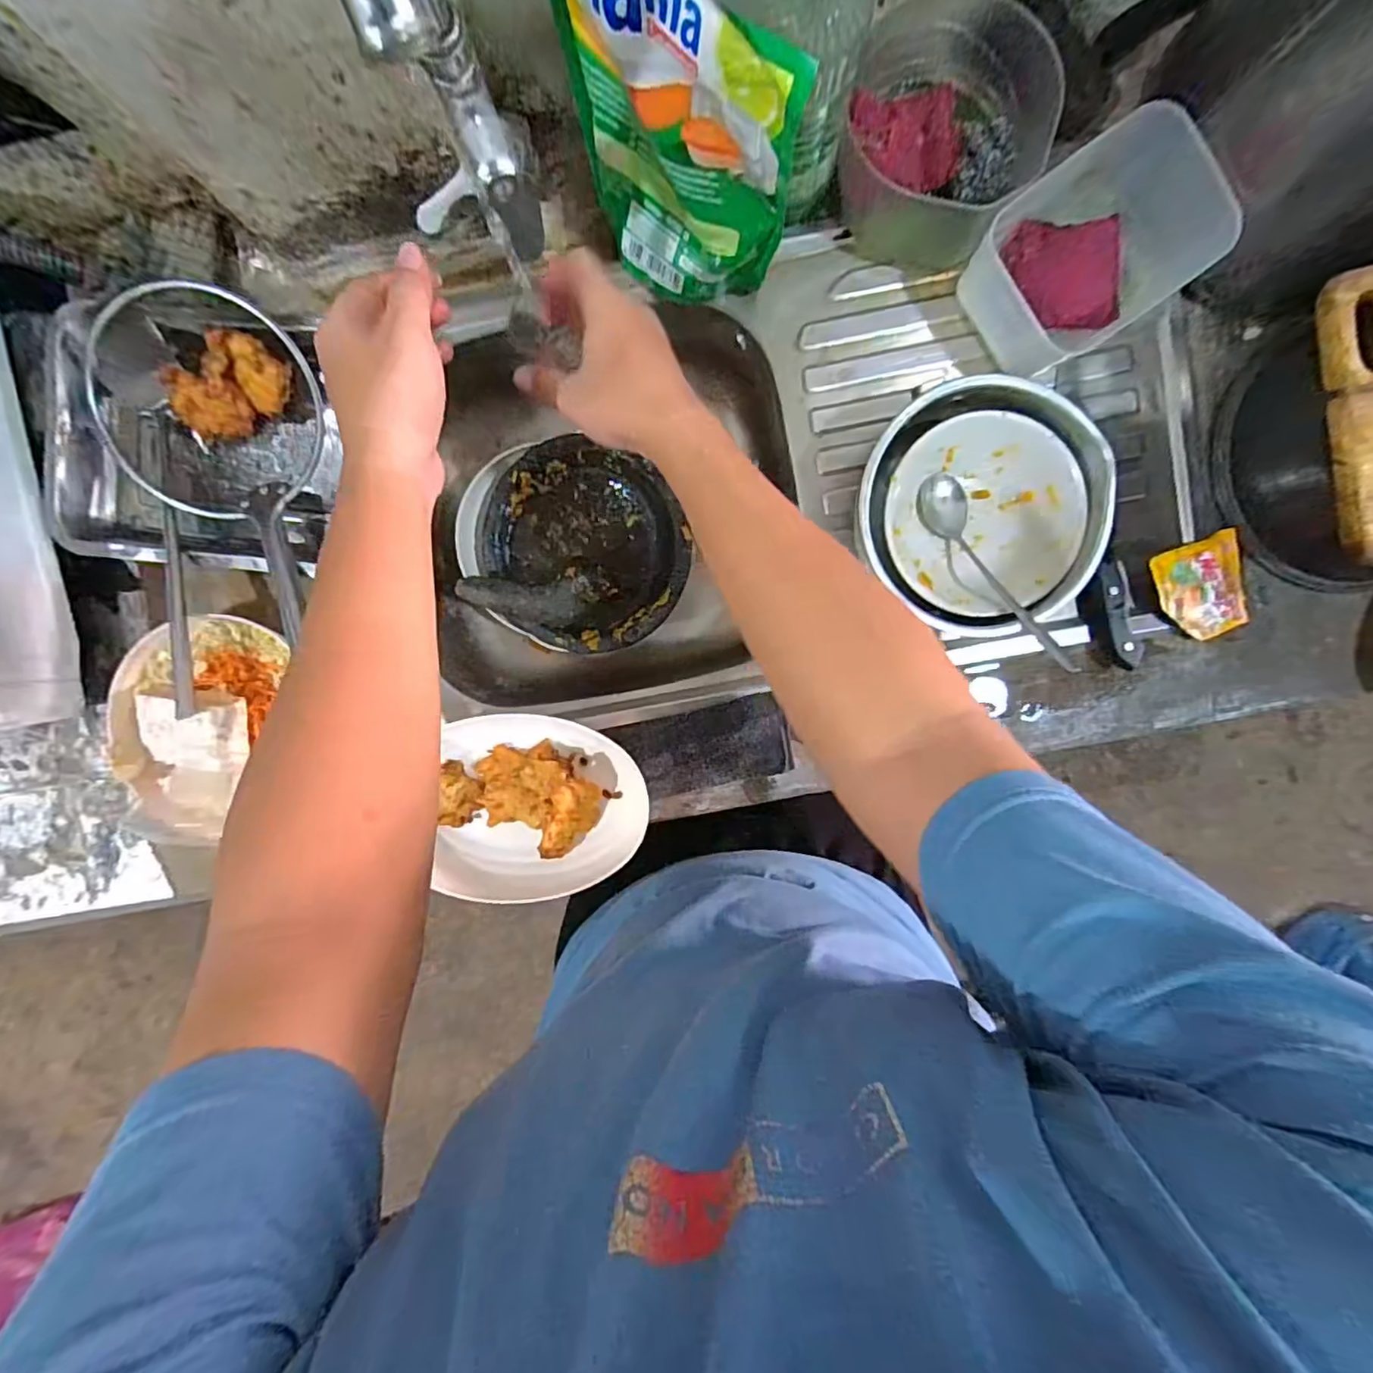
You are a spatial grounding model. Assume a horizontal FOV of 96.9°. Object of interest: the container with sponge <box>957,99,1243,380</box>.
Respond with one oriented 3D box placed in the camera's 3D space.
[{"bbox_3d":[0.312,-0.341,0.486,0.170,0.080,0.128,-34,93,3],"label":"container with sponge"}]

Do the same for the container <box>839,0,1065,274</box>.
[{"bbox_3d":[0.194,-0.424,0.480,0.139,0.089,0.148,0,95,1],"label":"container"}]

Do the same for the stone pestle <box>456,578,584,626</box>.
[{"bbox_3d":[-0.151,-0.080,0.571,0.120,0.036,0.041,3,95,0],"label":"stone pestle"}]

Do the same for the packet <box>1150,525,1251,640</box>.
[{"bbox_3d":[0.450,-0.083,0.531,0.079,0.020,0.084,-23,94,2],"label":"packet"}]

